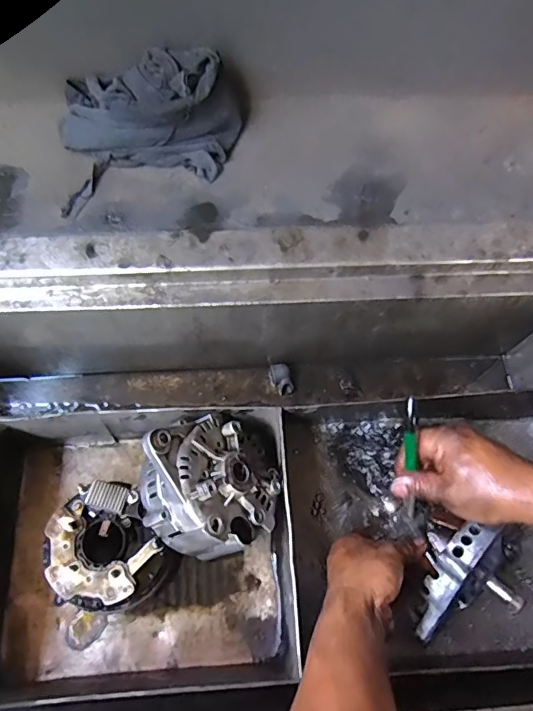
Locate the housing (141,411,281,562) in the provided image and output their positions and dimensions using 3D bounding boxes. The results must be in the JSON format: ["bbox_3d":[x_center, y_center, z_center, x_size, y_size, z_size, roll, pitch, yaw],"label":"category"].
[{"bbox_3d":[-0.060,0.140,0.537,0.152,0.085,0.152,24,49,-31],"label":"housing"}]

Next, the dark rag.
[{"bbox_3d":[-0.128,-0.249,0.537,0.202,0.091,0.150,-4,67,-4],"label":"dark rag"}]

